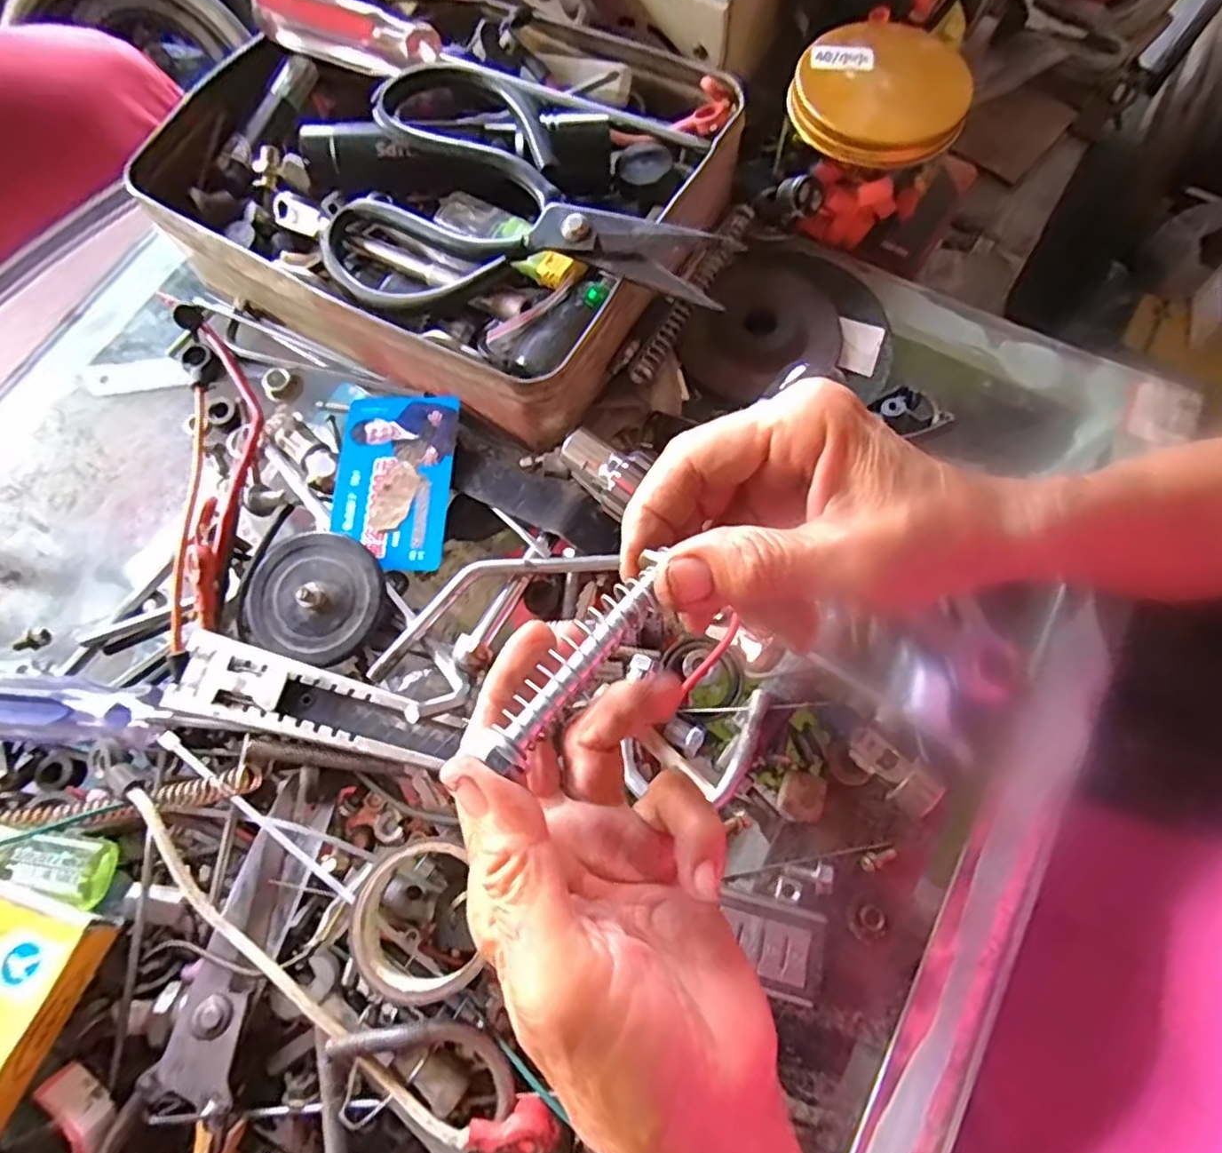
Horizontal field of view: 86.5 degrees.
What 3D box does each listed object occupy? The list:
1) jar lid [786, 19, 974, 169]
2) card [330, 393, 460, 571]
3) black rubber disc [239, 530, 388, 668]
[{"bbox_3d":[0.131,-0.233,0.313,0.079,0.015,0.076,0,73,1],"label":"jar lid"},{"bbox_3d":[-0.100,-0.045,0.299,0.053,0.004,0.085,1,74,6],"label":"card"},{"bbox_3d":[-0.128,0.007,0.275,0.058,0.013,0.053,0,73,1],"label":"black rubber disc"}]

